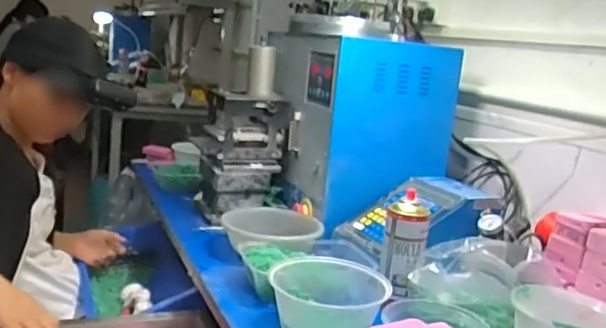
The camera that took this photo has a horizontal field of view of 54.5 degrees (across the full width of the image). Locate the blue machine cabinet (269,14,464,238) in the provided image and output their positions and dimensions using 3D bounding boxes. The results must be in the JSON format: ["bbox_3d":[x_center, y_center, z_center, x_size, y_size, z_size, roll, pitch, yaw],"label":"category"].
[{"bbox_3d":[0.119,-0.093,1.238,0.282,0.368,0.295,0,12,-25],"label":"blue machine cabinet"}]

